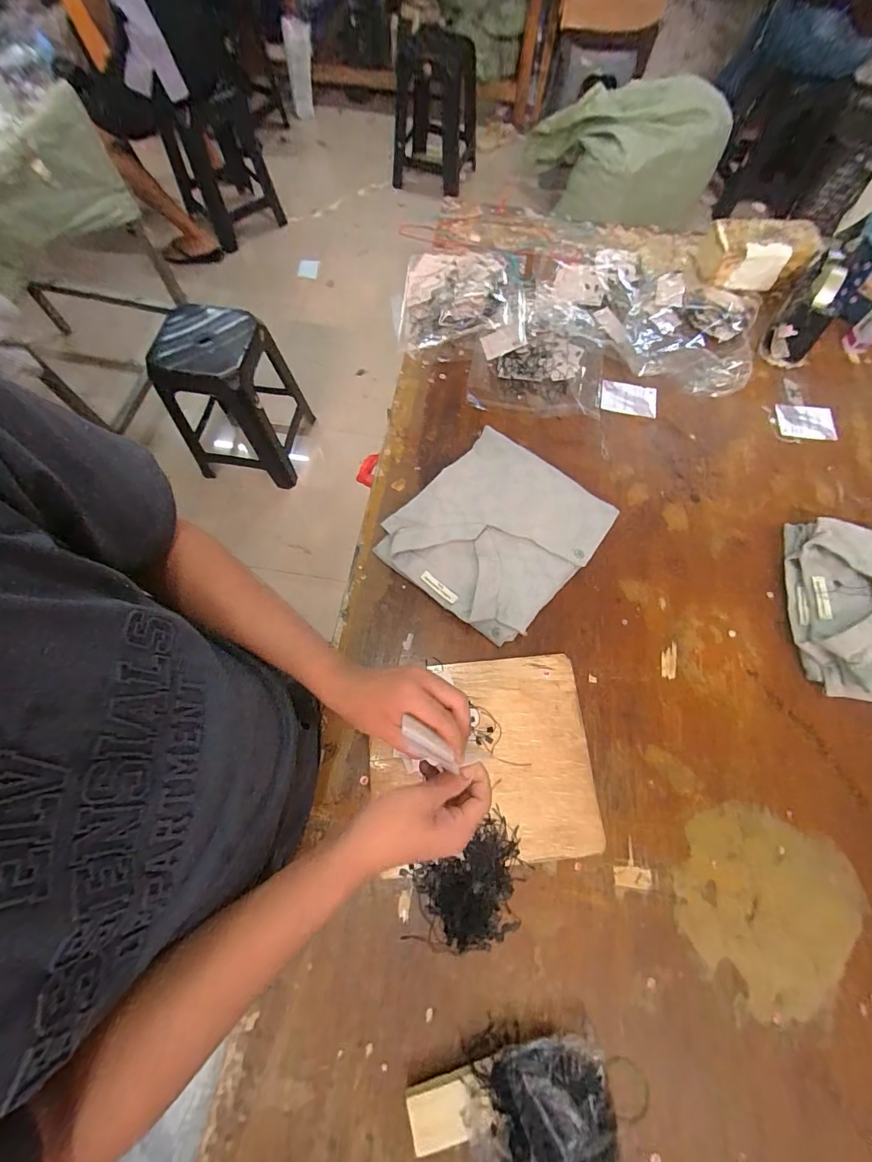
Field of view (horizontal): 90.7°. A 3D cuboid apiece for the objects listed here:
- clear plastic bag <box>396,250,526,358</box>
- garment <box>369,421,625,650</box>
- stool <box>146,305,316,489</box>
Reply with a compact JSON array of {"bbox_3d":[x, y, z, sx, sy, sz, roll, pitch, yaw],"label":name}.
[{"bbox_3d":[0.052,-0.547,0.841,0.236,0.062,0.301,3,69,1],"label":"clear plastic bag"},{"bbox_3d":[0.090,-0.077,0.663,0.261,0.040,0.286,41,74,14],"label":"garment"},{"bbox_3d":[-0.634,-0.555,1.369,0.313,0.478,0.371,4,70,0],"label":"stool"}]

